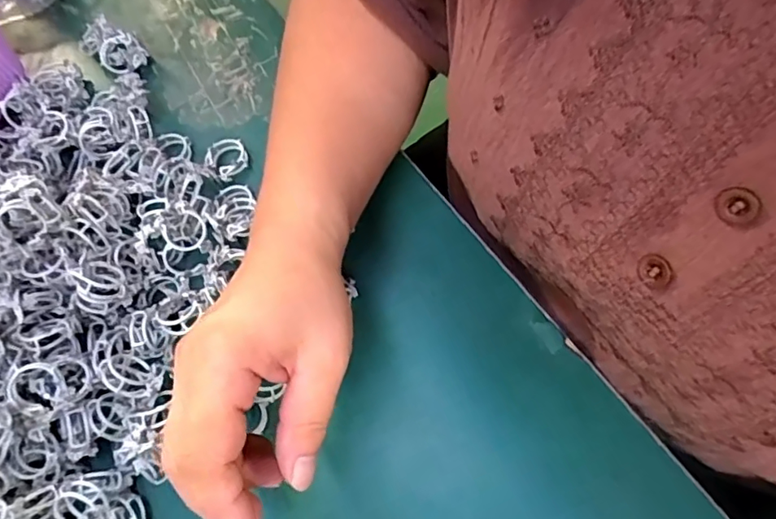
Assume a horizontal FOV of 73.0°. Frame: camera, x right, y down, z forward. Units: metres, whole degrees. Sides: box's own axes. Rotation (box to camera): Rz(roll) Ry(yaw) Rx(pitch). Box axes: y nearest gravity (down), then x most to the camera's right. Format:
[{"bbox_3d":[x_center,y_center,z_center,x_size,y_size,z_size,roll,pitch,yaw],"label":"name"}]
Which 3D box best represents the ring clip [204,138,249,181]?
[{"bbox_3d":[-0.106,-0.066,0.345,0.026,0.009,0.028,-2,70,6],"label":"ring clip"}]

